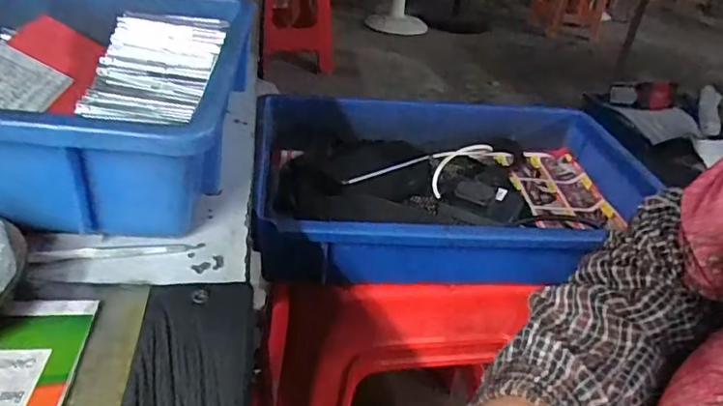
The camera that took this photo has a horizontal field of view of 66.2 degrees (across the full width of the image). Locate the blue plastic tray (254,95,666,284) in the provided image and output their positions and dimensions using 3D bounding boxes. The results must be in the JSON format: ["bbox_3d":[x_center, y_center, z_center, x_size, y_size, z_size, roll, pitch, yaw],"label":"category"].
[{"bbox_3d":[0.112,-0.021,0.616,0.423,0.084,0.281,2,32,-9],"label":"blue plastic tray"}]

